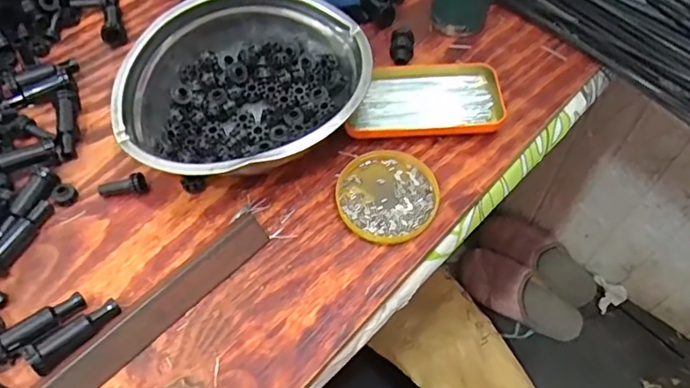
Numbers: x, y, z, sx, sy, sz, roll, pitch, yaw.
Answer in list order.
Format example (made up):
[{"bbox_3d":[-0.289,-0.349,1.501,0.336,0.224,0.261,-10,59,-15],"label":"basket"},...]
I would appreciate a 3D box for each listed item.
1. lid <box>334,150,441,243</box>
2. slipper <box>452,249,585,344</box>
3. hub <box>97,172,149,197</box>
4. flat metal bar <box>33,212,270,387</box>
[{"bbox_3d":[0.034,0.001,0.446,0.079,0.014,0.082,-1,58,1],"label":"lid"},{"bbox_3d":[0.366,0.205,1.115,0.274,0.052,0.109,36,65,14],"label":"slipper"},{"bbox_3d":[-0.189,-0.006,0.455,0.039,0.018,0.015,-11,62,5],"label":"hub"},{"bbox_3d":[-0.159,0.106,0.380,0.028,0.009,0.260,39,67,23],"label":"flat metal bar"}]

